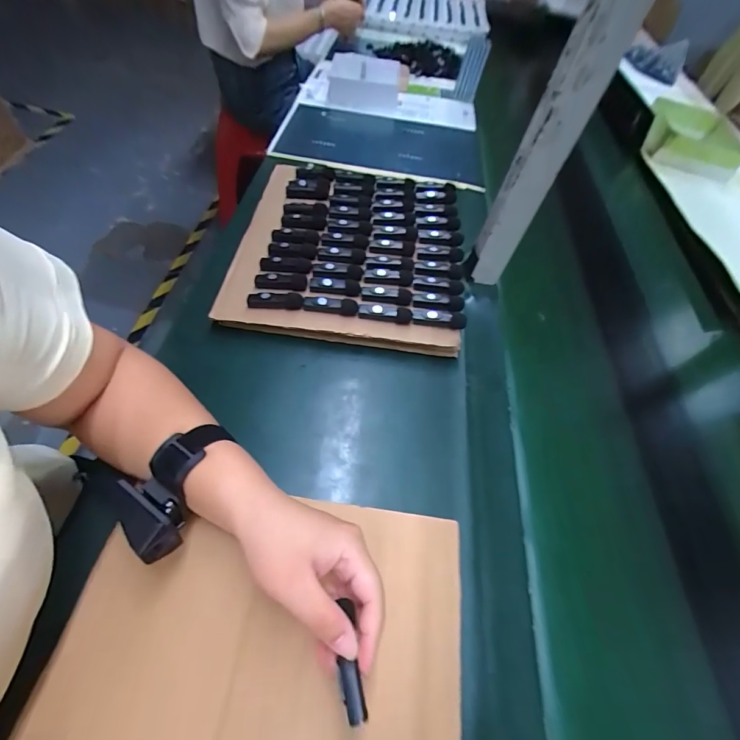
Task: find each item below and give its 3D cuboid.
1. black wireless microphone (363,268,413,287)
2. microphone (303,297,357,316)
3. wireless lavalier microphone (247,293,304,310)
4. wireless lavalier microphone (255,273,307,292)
[{"bbox_3d":[0.024,-0.120,0.491,0.063,0.012,0.021,4,56,-2],"label":"black wireless microphone"},{"bbox_3d":[-0.046,-0.077,0.449,0.065,0.015,0.013,7,56,0],"label":"microphone"},{"bbox_3d":[-0.113,-0.084,0.451,0.066,0.014,0.018,1,56,-5],"label":"wireless lavalier microphone"},{"bbox_3d":[-0.111,-0.110,0.470,0.063,0.012,0.022,1,56,-4],"label":"wireless lavalier microphone"}]

